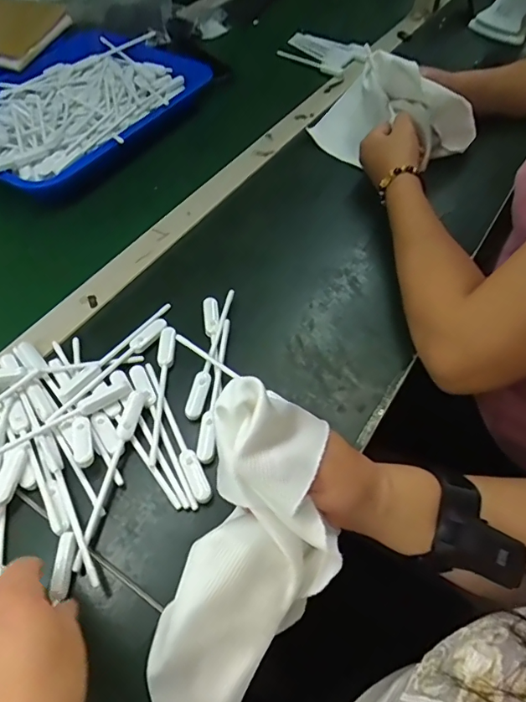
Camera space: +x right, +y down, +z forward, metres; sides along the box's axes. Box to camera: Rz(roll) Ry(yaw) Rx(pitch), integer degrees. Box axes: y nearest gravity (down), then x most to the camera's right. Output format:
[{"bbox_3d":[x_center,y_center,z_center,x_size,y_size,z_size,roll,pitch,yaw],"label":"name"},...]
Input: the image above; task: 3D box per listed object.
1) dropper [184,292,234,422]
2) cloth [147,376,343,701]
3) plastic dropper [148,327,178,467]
[{"bbox_3d":[-0.048,-0.001,0.443,0.017,0.011,0.141,9,55,6],"label":"dropper"},{"bbox_3d":[-0.009,0.141,0.308,0.096,0.047,0.234,14,86,9],"label":"cloth"},{"bbox_3d":[-0.091,0.033,0.419,0.017,0.009,0.135,1,54,0],"label":"plastic dropper"}]

